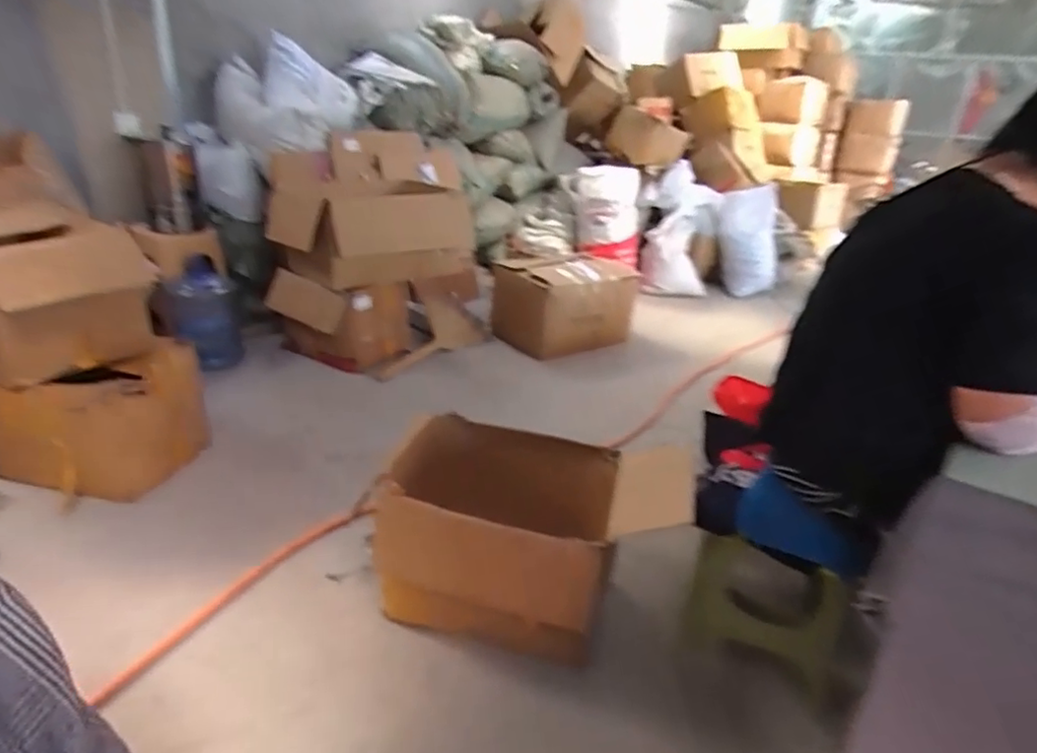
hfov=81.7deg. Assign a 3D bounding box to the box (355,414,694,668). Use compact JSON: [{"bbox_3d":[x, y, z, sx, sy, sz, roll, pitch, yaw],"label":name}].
[{"bbox_3d":[0.012,0.374,1.438,0.702,0.369,0.448,11,26,12],"label":"box"}]

